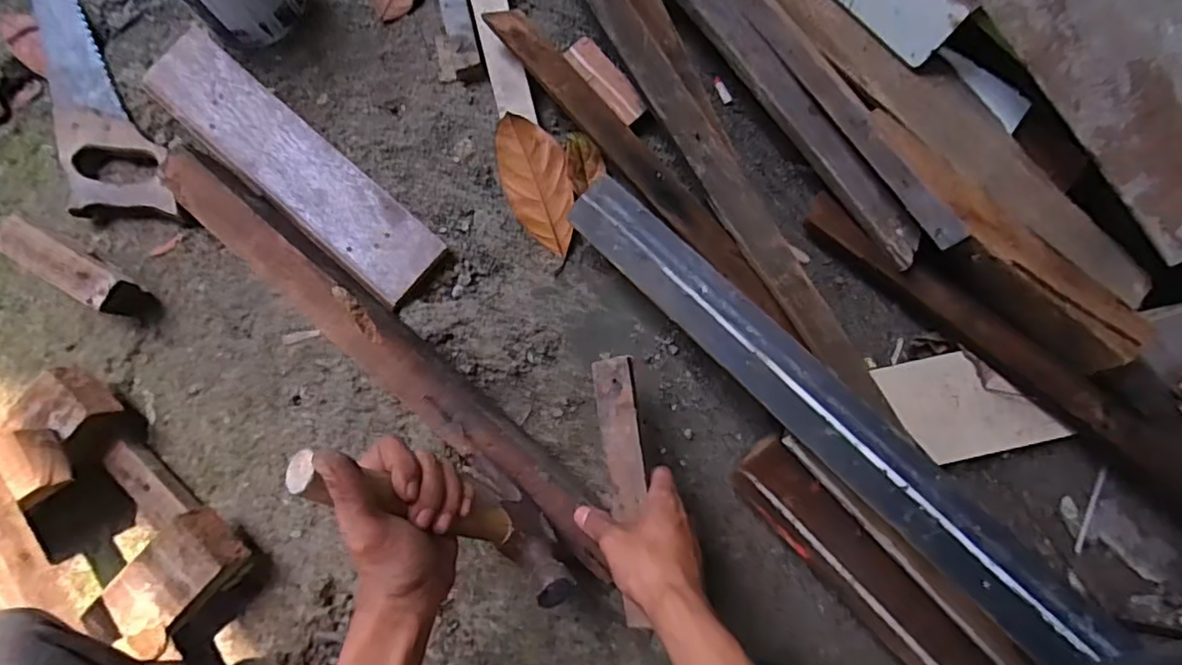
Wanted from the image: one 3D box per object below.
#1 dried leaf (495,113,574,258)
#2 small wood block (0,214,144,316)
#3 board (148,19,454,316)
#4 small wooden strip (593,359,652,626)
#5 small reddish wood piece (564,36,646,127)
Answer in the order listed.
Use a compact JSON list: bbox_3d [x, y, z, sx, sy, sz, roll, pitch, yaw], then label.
[{"bbox_3d":[-0.051,-0.143,0.595,0.061,0.025,0.133,-21,97,-3],"label":"dried leaf"},{"bbox_3d":[-0.477,-0.058,0.570,0.121,0.060,0.037,30,85,3],"label":"small wood block"},{"bbox_3d":[-0.301,-0.170,0.611,0.357,0.020,0.081,40,83,5],"label":"board"},{"bbox_3d":[0.028,0.124,0.489,0.033,0.010,0.206,-5,80,-1],"label":"small wooden strip"},{"bbox_3d":[0.014,-0.248,0.602,0.030,0.009,0.100,-36,83,-5],"label":"small reddish wood piece"}]

